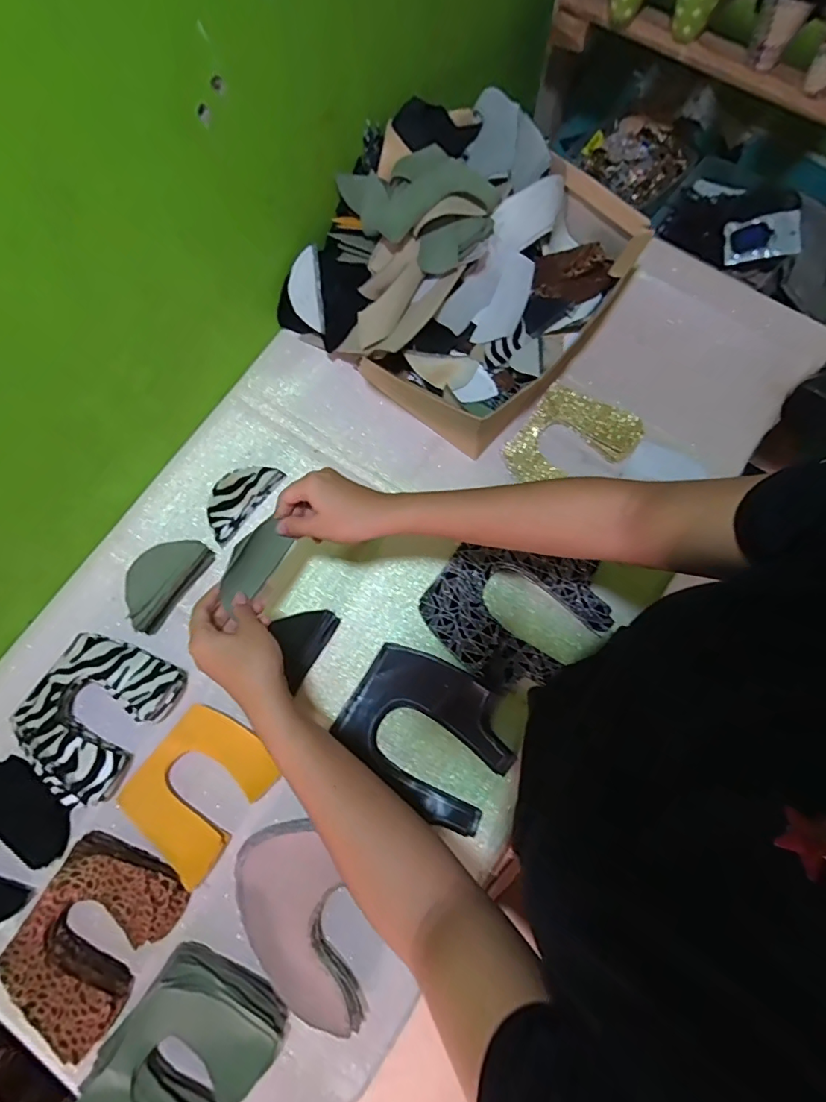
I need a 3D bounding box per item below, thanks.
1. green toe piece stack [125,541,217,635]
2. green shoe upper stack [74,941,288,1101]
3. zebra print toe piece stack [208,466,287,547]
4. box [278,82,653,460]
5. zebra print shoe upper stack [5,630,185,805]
[{"bbox_3d":[-0.296,0.035,0.587,0.053,0.051,0.123,36,80,9],"label":"green toe piece stack"},{"bbox_3d":[-0.214,0.481,0.467,0.137,0.055,0.163,30,79,8],"label":"green shoe upper stack"},{"bbox_3d":[-0.219,-0.067,0.622,0.054,0.021,0.111,35,80,9],"label":"zebra print toe piece stack"},{"bbox_3d":[0.055,-0.345,0.618,0.354,0.137,0.349,40,80,10],"label":"box"},{"bbox_3d":[-0.345,0.175,0.549,0.132,0.057,0.162,31,79,8],"label":"zebra print shoe upper stack"}]

